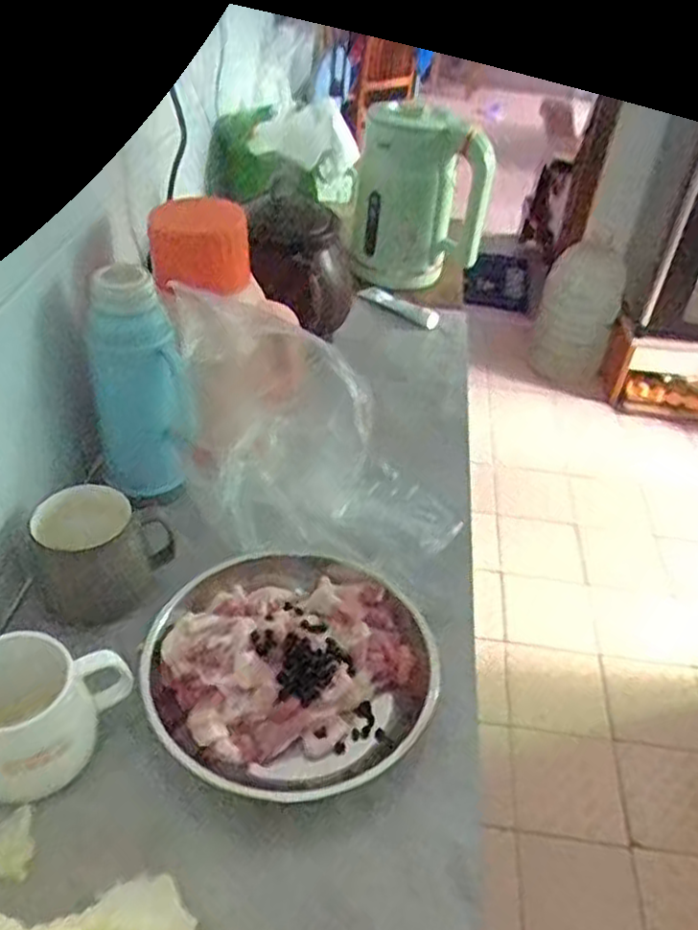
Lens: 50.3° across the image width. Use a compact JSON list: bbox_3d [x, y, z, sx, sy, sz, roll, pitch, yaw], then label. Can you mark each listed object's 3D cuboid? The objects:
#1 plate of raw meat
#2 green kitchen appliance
[{"bbox_3d":[-0.042,0.148,0.589,0.219,0.043,0.213,4,40,-3],"label":"plate of raw meat"},{"bbox_3d":[0.104,-0.397,1.105,0.196,0.236,0.162,9,40,3],"label":"green kitchen appliance"}]

